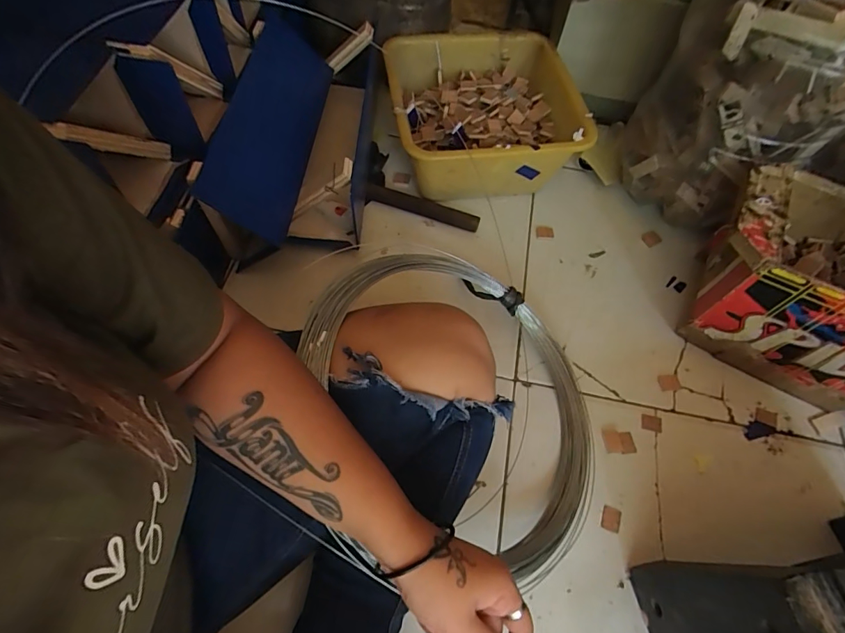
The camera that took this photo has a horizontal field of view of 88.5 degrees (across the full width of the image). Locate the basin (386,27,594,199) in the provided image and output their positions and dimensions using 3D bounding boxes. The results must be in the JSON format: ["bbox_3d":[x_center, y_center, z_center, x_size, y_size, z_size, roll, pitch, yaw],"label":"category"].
[{"bbox_3d":[0.098,-0.305,0.690,0.293,0.133,0.270,-10,62,-7],"label":"basin"}]

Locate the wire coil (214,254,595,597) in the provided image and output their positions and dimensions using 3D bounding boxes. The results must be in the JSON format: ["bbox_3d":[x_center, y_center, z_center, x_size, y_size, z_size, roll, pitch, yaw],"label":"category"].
[{"bbox_3d":[0.035,0.091,0.454,0.339,0.053,0.347,15,58,-26],"label":"wire coil"}]

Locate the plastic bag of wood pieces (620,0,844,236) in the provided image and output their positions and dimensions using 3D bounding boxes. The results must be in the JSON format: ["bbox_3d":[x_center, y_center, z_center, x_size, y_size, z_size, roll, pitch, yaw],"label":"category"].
[{"bbox_3d":[0.421,-0.264,0.578,0.213,0.297,0.175,17,62,7],"label":"plastic bag of wood pieces"}]

